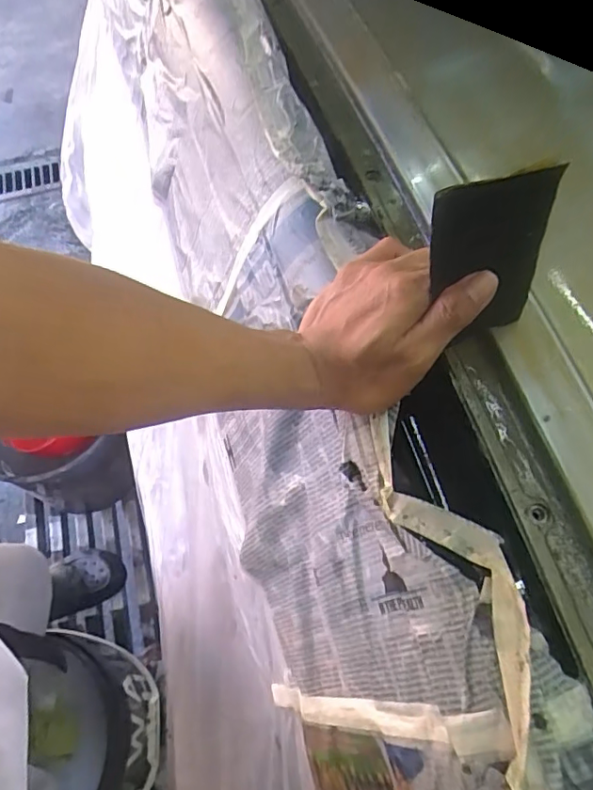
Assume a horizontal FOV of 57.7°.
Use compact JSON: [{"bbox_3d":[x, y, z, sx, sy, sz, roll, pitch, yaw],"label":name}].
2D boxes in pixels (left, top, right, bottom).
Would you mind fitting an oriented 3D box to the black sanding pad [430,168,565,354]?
[{"bbox_3d":[0.107,-0.071,0.308,0.067,0.115,0.007,-17,54,-5],"label":"black sanding pad"}]

